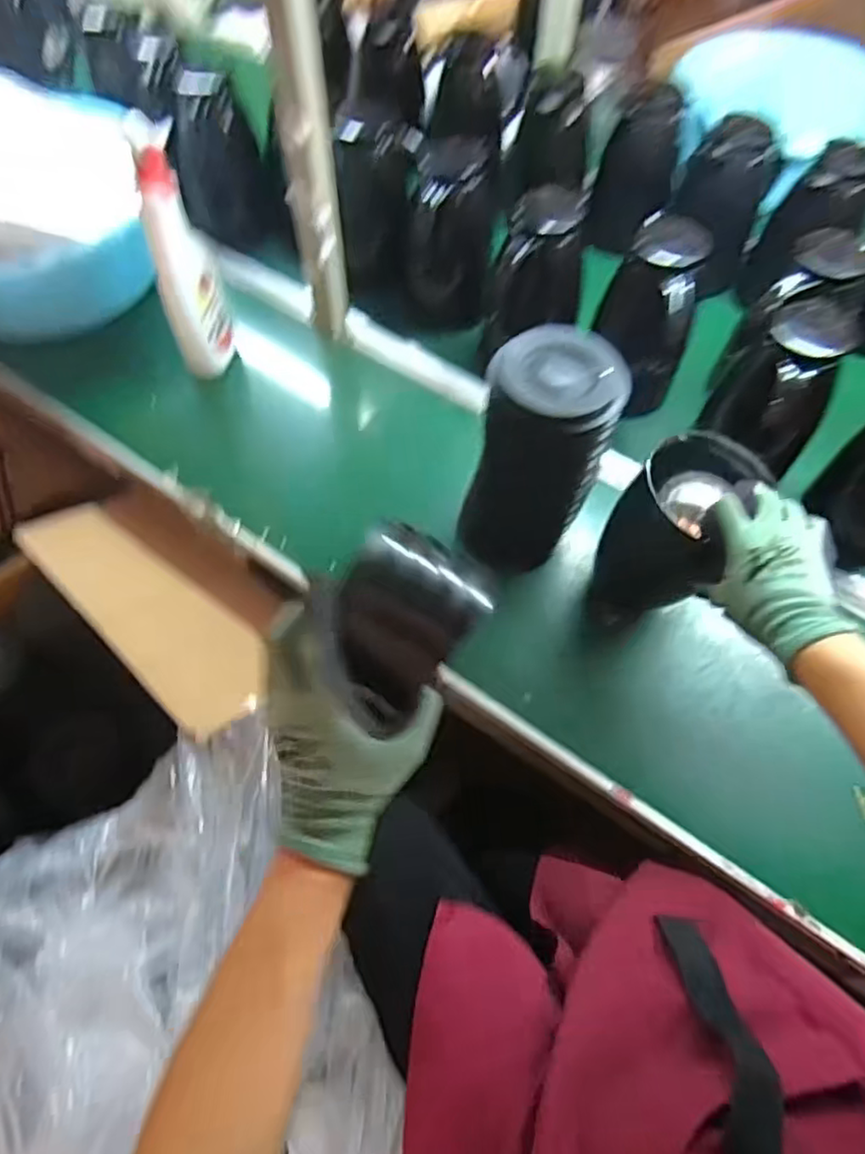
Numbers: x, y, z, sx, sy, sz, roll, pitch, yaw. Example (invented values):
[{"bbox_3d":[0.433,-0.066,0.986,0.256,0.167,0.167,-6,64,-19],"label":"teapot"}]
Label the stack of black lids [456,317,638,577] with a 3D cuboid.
[{"bbox_3d":[0.110,-0.118,0.689,0.123,0.261,0.113,19,63,9],"label":"stack of black lids"}]

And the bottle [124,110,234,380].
[{"bbox_3d":[-0.296,-0.367,0.778,0.078,0.299,0.067,-21,64,-11],"label":"bottle"}]

